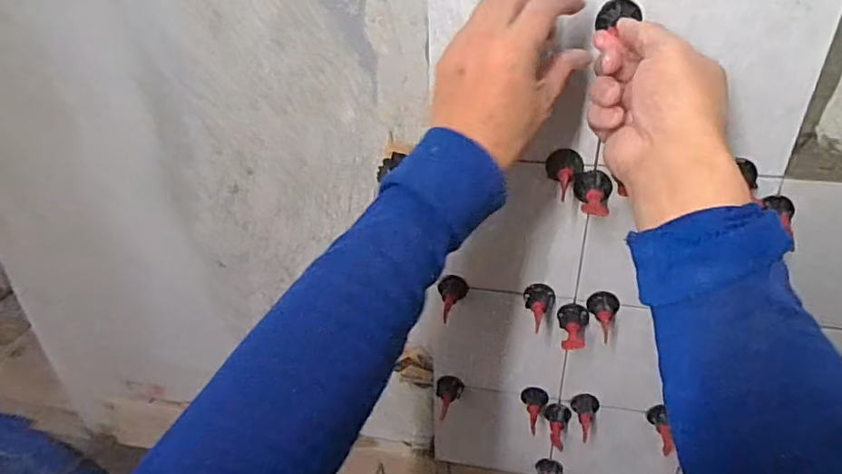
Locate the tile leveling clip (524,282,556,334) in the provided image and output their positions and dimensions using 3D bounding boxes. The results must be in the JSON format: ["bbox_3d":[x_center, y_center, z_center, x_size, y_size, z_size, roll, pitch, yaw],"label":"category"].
[{"bbox_3d":[0.115,0.072,0.550,0.030,0.026,0.054,7,34,14],"label":"tile leveling clip"}]

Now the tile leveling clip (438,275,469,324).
[{"bbox_3d":[0.033,0.063,0.573,0.029,0.028,0.041,2,33,5],"label":"tile leveling clip"}]

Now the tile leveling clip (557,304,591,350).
[{"bbox_3d":[0.153,0.091,0.563,0.030,0.026,0.044,9,34,17],"label":"tile leveling clip"}]

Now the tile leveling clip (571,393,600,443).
[{"bbox_3d":[0.184,0.201,0.630,0.029,0.038,0.039,13,36,22],"label":"tile leveling clip"}]

